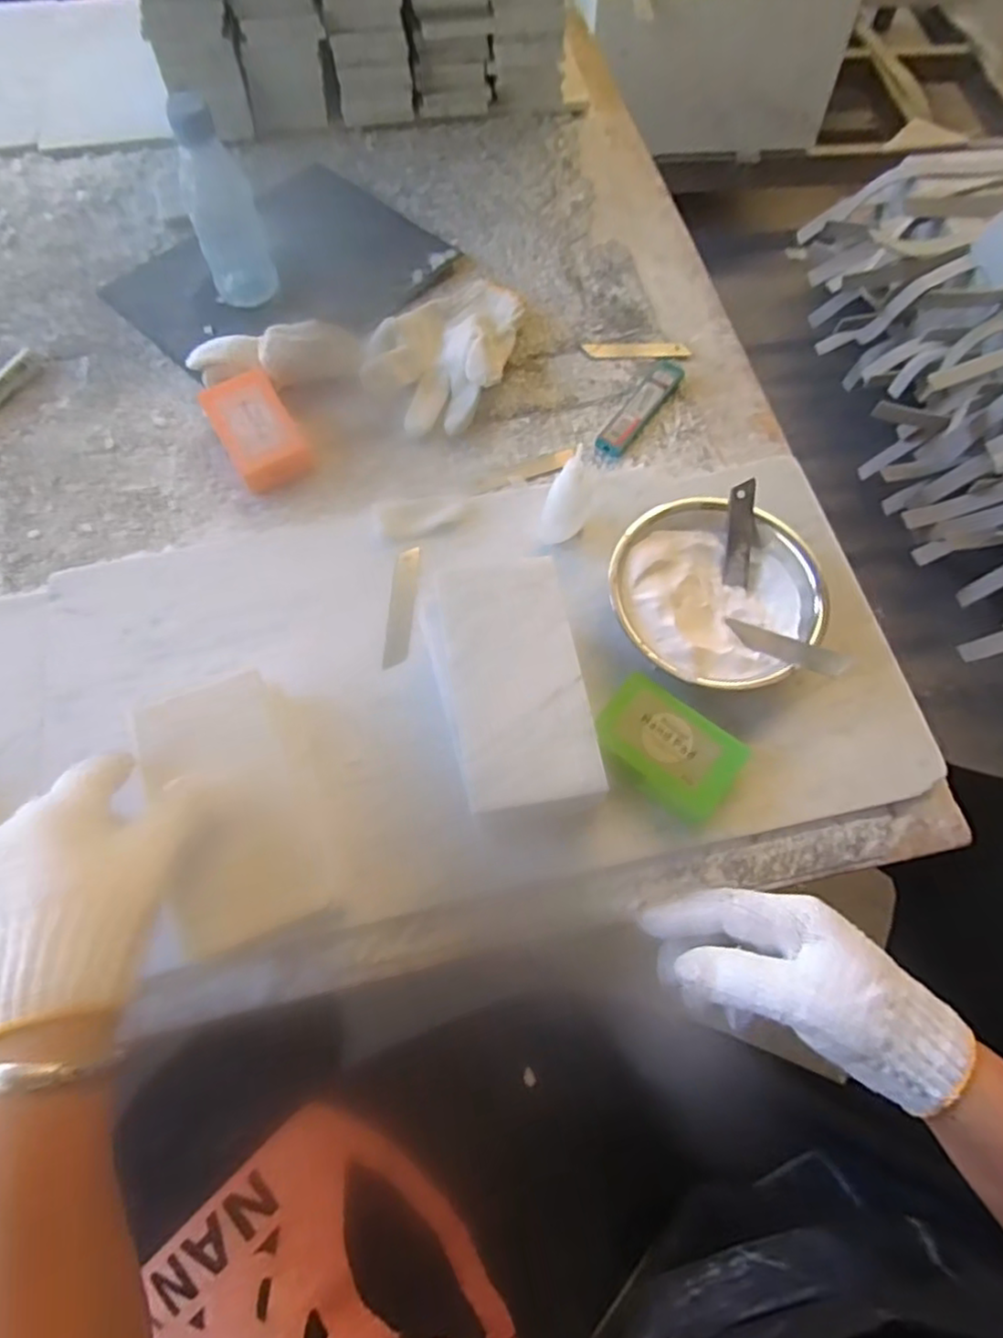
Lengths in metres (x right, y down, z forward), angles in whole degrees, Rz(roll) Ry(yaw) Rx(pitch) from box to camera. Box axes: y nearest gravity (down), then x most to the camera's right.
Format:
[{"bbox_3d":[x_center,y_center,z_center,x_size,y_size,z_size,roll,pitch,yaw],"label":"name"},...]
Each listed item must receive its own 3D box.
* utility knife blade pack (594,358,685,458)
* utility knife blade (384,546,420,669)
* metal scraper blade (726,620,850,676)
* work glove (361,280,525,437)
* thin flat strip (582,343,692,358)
[{"bbox_3d":[0.122,-0.231,0.589,0.027,0.013,0.121,36,73,11],"label":"utility knife blade pack"},{"bbox_3d":[-0.074,-0.046,0.496,0.018,0.006,0.094,4,70,0],"label":"utility knife blade"},{"bbox_3d":[0.198,-0.015,0.468,0.084,0.009,0.017,25,70,28],"label":"metal scraper blade"},{"bbox_3d":[-0.050,-0.289,0.592,0.117,0.048,0.179,11,70,2],"label":"work glove"},{"bbox_3d":[0.128,-0.299,0.624,0.098,0.004,0.016,-1,77,-3],"label":"thin flat strip"}]

